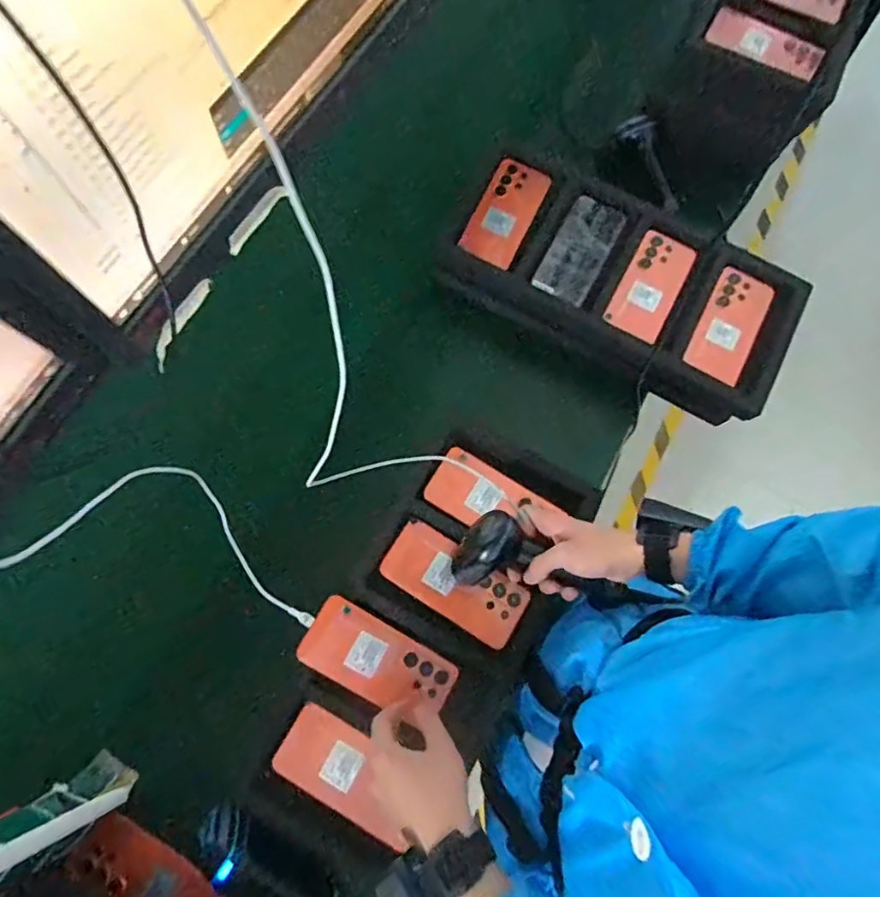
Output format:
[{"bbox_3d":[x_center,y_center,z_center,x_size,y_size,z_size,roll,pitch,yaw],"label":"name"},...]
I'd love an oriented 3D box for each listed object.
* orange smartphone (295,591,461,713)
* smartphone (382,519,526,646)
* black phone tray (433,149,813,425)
[{"bbox_3d":[-0.070,0.243,0.618,0.171,0.016,0.080,33,80,-3],"label":"orange smartphone"},{"bbox_3d":[0.017,0.158,0.646,0.170,0.007,0.079,32,76,7],"label":"smartphone"},{"bbox_3d":[0.255,-0.243,0.770,0.478,0.058,0.253,28,76,6],"label":"black phone tray"}]

